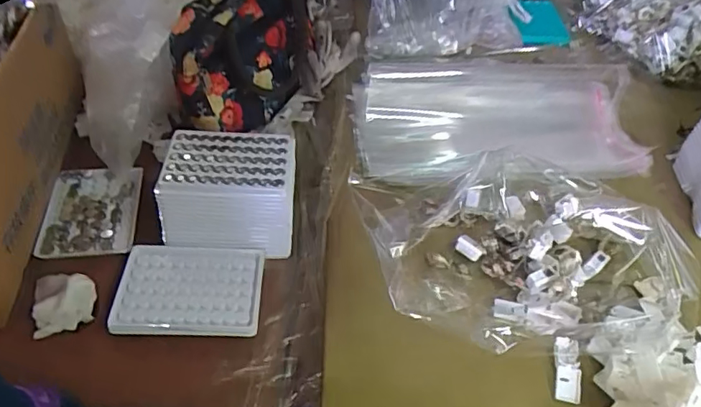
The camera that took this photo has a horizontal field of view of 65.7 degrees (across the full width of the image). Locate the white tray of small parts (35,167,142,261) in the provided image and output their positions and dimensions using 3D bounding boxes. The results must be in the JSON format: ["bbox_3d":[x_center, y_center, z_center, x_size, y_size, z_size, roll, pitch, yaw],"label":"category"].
[{"bbox_3d":[-0.277,0.008,0.583,0.091,0.013,0.123,-3,46,-10],"label":"white tray of small parts"}]

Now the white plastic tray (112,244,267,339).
[{"bbox_3d":[-0.150,0.081,0.512,0.129,0.014,0.092,2,46,-6],"label":"white plastic tray"}]

